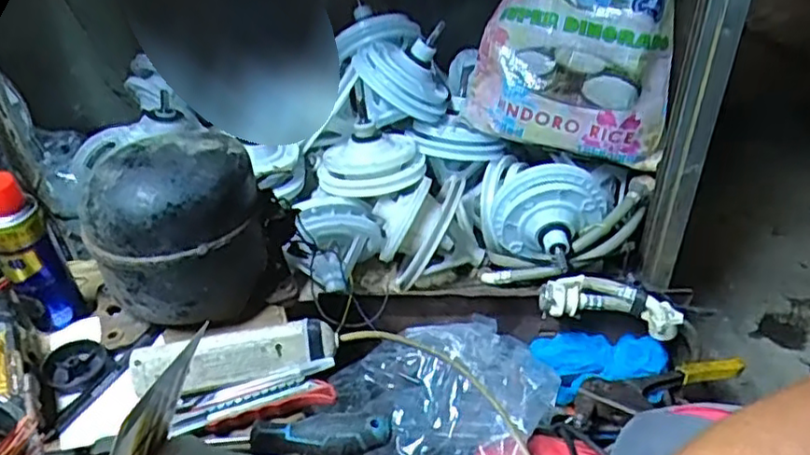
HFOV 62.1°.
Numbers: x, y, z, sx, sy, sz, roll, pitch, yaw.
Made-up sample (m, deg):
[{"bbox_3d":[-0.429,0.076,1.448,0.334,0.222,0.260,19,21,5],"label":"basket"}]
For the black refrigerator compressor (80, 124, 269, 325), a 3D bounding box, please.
[{"bbox_3d":[-0.201,0.010,0.631,0.145,0.169,0.115,0,37,3],"label":"black refrigerator compressor"}]

